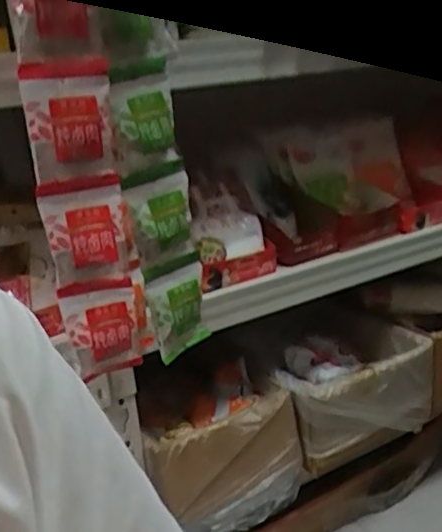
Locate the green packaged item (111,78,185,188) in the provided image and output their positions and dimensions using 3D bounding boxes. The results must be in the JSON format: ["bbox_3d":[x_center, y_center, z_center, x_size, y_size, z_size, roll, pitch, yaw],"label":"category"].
[{"bbox_3d":[-0.084,-0.153,0.683,0.085,0.111,0.024,-17,23,-30],"label":"green packaged item"}]

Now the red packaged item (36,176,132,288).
[{"bbox_3d":[-0.152,-0.039,0.681,0.089,0.117,0.021,-13,22,-21],"label":"red packaged item"}]

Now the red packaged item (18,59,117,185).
[{"bbox_3d":[-0.160,-0.153,0.632,0.088,0.117,0.021,-11,21,-17],"label":"red packaged item"}]

